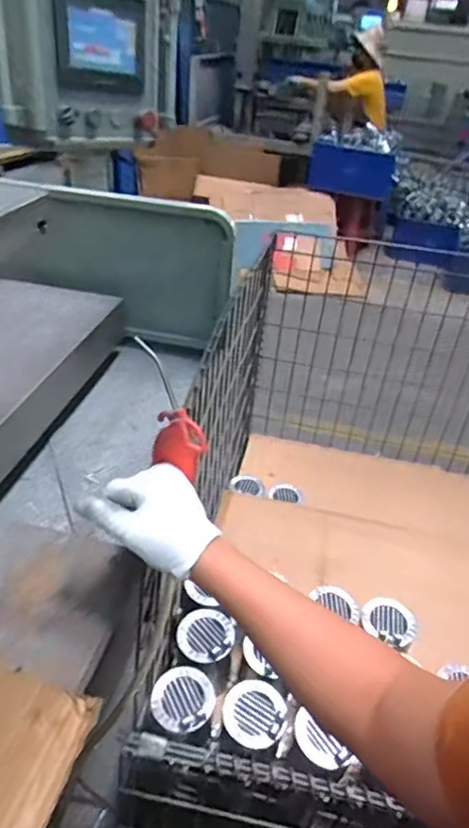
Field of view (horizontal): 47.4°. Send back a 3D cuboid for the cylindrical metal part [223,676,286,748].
[{"bbox_3d":[0.027,0.408,0.729,0.080,0.007,0.081,-2,64,4],"label":"cylindrical metal part"}]

